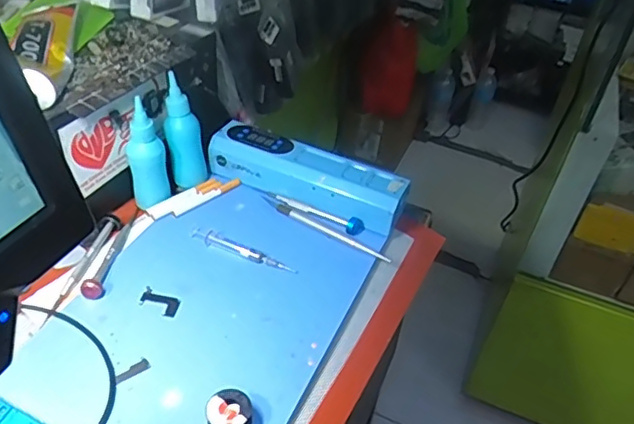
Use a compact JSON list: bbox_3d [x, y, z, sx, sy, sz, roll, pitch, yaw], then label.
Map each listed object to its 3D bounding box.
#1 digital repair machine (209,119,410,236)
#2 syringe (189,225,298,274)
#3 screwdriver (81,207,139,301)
[{"bbox_3d":[-0.011,-0.039,0.590,0.204,0.042,0.052,21,43,16],"label":"digital repair machine"},{"bbox_3d":[-0.070,0.036,0.525,0.107,0.006,0.015,21,43,16],"label":"syringe"},{"bbox_3d":[-0.183,0.029,0.513,0.015,0.017,0.117,6,41,-1],"label":"screwdriver"}]

